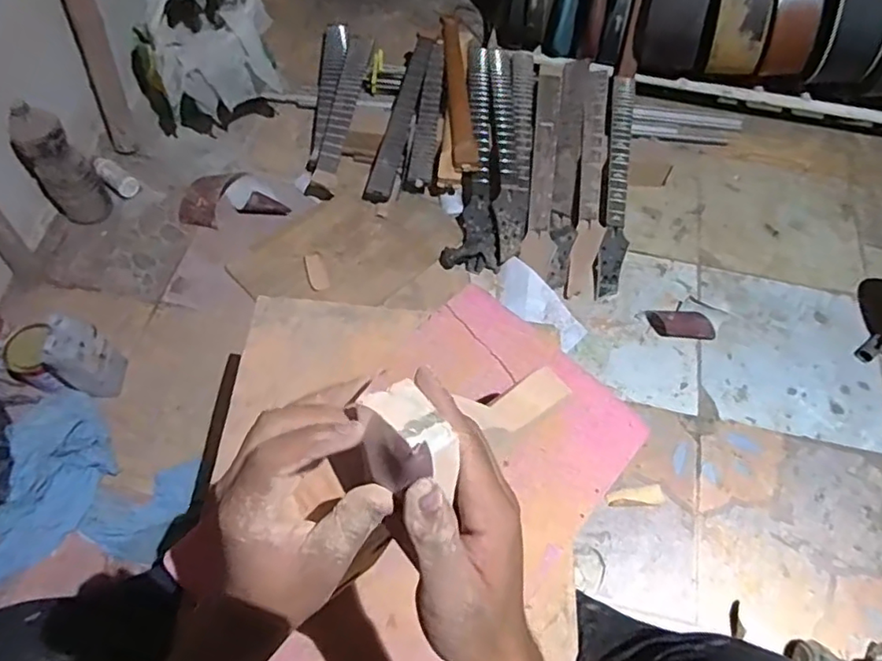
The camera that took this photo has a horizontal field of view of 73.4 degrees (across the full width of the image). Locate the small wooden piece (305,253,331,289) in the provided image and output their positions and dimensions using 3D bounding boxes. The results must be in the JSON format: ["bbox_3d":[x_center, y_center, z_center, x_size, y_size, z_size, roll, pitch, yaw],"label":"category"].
[{"bbox_3d":[-0.289,-0.135,1.379,0.043,0.014,0.090,-17,65,-13],"label":"small wooden piece"}]

